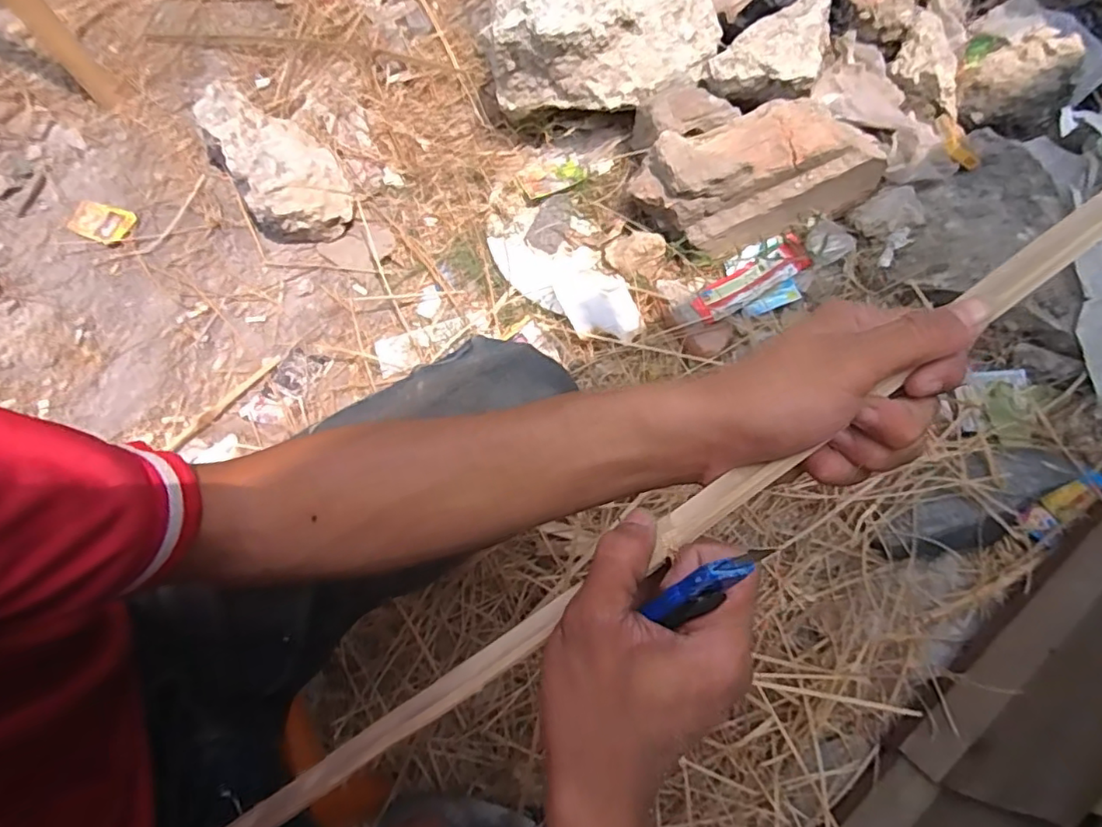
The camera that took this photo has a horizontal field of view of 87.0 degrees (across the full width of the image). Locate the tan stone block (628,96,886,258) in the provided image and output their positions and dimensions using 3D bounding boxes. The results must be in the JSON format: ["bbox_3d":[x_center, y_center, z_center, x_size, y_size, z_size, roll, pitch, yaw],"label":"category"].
[{"bbox_3d":[0.311,-0.364,0.880,0.340,0.113,0.168,-22,72,-8],"label":"tan stone block"}]

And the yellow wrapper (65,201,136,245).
[{"bbox_3d":[-0.761,-0.325,0.981,0.090,0.025,0.064,16,71,5],"label":"yellow wrapper"}]

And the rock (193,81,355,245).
[{"bbox_3d":[-0.454,-0.418,0.963,0.171,0.105,0.264,-28,73,-10],"label":"rock"}]

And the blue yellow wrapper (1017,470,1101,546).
[{"bbox_3d":[0.709,0.126,0.801,0.138,0.024,0.041,-32,74,-11],"label":"blue yellow wrapper"}]

